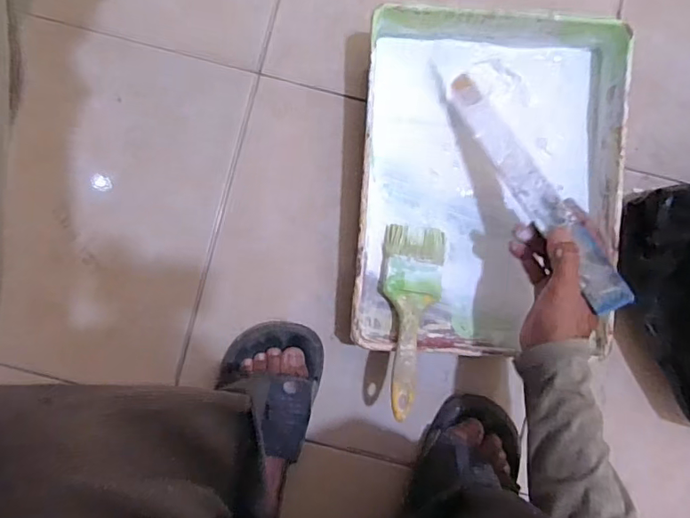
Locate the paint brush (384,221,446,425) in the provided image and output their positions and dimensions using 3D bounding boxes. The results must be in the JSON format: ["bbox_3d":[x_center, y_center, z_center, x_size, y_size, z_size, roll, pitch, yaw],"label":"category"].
[{"bbox_3d":[0.069,0.061,0.547,0.063,0.014,0.198,7,74,-2],"label":"paint brush"}]

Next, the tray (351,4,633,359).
[{"bbox_3d":[0.154,-0.077,0.578,0.268,0.086,0.351,4,87,-2],"label":"tray"}]

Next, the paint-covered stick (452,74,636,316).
[{"bbox_3d":[0.180,-0.080,0.519,0.034,0.017,0.301,-23,60,-4],"label":"paint-covered stick"}]

